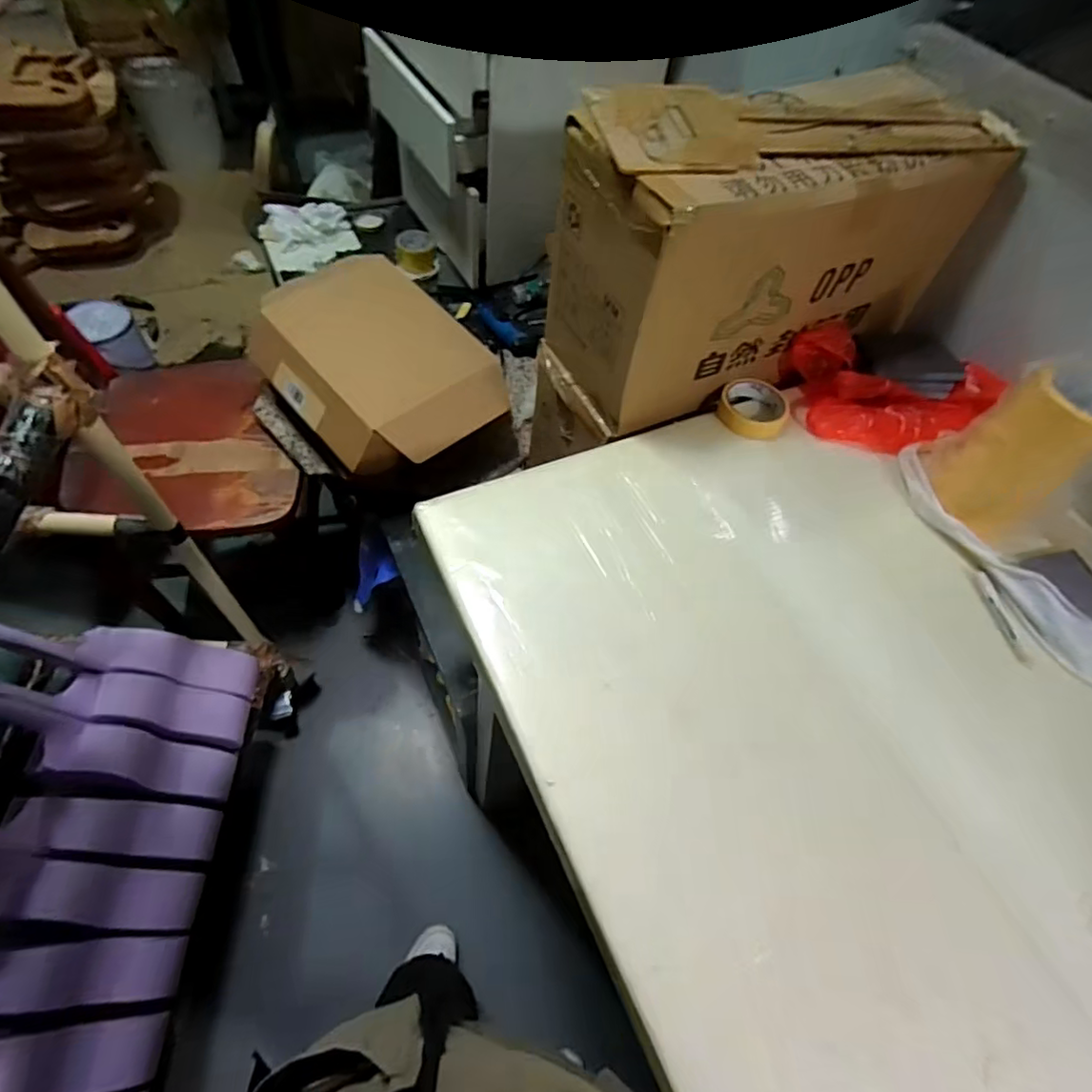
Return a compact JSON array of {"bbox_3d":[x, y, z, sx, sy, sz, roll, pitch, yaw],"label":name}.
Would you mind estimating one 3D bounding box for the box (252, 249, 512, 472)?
[{"bbox_3d":[-0.294,-0.315,1.016,0.286,0.090,0.432,-34,68,-24],"label":"box"}]

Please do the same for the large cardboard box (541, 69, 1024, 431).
[{"bbox_3d":[0.281,-0.390,0.766,0.522,0.290,0.204,-21,60,-13],"label":"large cardboard box"}]

